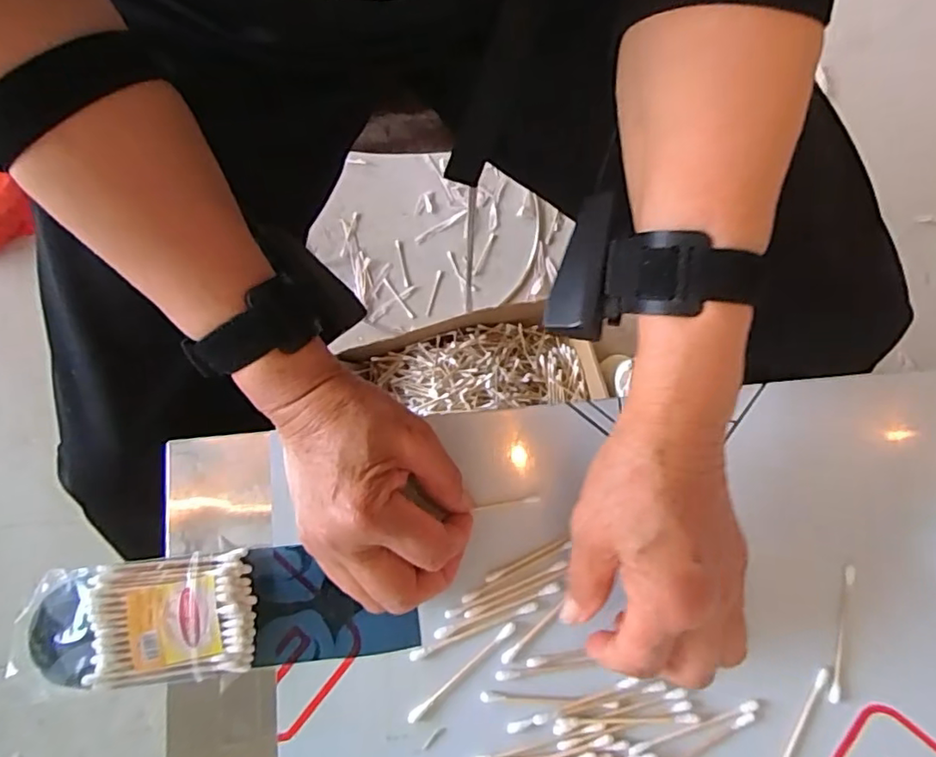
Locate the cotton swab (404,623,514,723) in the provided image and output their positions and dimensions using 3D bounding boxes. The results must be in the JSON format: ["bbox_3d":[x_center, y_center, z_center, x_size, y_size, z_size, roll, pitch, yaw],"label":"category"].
[{"bbox_3d":[-0.003,0.154,0.304,0.071,0.004,0.006,-40,82,-8],"label":"cotton swab"}]

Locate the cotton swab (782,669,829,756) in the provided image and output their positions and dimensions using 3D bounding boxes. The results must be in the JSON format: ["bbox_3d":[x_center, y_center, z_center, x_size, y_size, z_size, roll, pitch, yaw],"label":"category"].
[{"bbox_3d":[0.171,0.185,0.301,0.007,0.004,0.071,31,80,5],"label":"cotton swab"}]

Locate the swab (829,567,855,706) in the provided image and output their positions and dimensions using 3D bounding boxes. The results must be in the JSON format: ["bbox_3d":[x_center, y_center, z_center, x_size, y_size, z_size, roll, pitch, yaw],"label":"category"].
[{"bbox_3d":[0.201,0.136,0.309,0.006,0.007,0.071,13,79,1],"label":"swab"}]

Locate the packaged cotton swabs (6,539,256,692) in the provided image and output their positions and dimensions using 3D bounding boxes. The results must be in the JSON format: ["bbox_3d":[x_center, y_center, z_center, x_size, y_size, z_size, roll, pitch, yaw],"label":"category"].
[{"bbox_3d":[-0.171,0.128,0.301,0.113,0.020,0.065,-10,79,-3],"label":"packaged cotton swabs"}]

